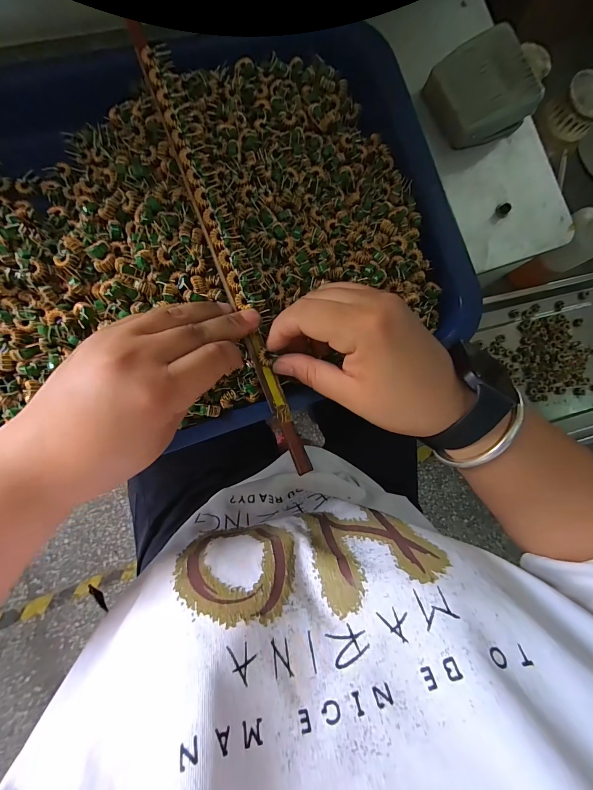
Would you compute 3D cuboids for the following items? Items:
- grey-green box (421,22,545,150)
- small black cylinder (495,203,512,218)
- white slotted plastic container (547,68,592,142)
[{"bbox_3d":[0.169,-0.276,0.299,0.082,0.039,0.070,-27,89,-9],"label":"grey-green box"},{"bbox_3d":[0.196,-0.175,0.312,0.013,0.007,0.013,1,85,-7],"label":"small black cylinder"},{"bbox_3d":[0.361,-0.369,0.422,0.058,0.037,0.061,1,85,-7],"label":"white slotted plastic container"}]

